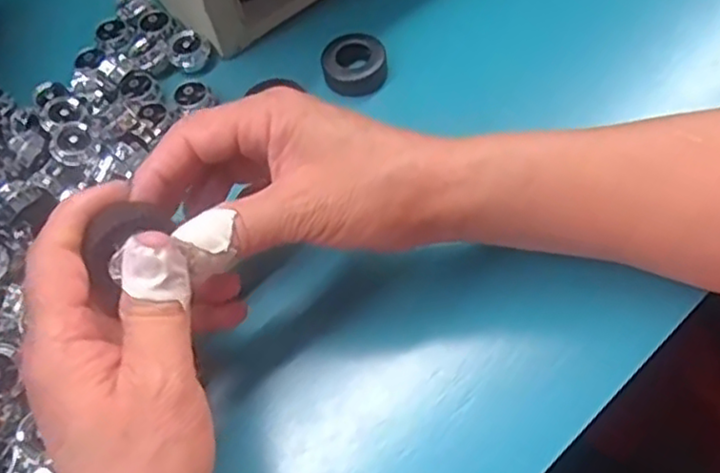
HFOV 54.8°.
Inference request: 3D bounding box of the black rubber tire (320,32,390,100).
[{"bbox_3d":[-0.003,-0.098,0.404,0.037,0.017,0.041,-2,61,1],"label":"black rubber tire"}]

